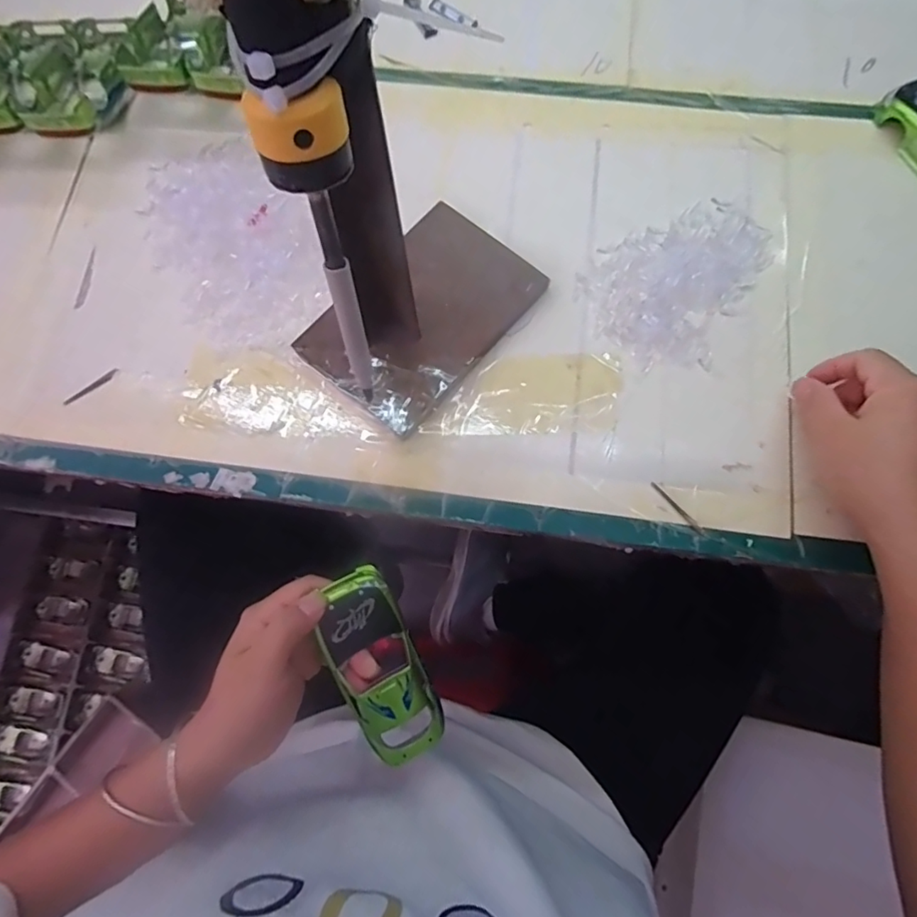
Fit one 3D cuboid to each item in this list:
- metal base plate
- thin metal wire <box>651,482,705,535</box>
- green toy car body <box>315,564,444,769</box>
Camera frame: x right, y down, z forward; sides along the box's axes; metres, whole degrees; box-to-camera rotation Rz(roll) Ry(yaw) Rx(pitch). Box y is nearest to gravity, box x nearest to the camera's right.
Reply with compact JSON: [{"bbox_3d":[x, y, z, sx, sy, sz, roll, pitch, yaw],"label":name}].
[{"bbox_3d":[-0.022,-0.095,0.356,0.093,0.006,0.146,42,79,-1],"label":"metal base plate"},{"bbox_3d":[0.136,0.031,0.331,0.004,0.004,0.043,-40,78,-9],"label":"thin metal wire"},{"bbox_3d":[-0.047,0.134,0.332,0.047,0.028,0.130,-21,102,-4],"label":"green toy car body"}]

